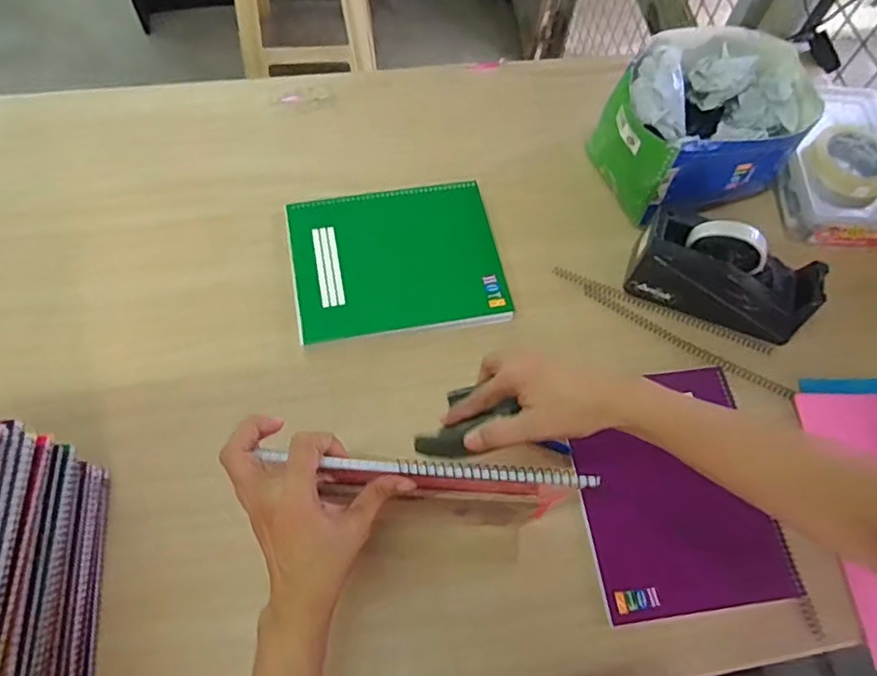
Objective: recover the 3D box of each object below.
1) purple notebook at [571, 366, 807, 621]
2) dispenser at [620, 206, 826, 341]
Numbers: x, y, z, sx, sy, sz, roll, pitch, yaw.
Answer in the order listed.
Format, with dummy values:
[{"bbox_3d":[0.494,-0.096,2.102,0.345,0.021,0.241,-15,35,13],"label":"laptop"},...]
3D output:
[{"bbox_3d":[0.244,0.154,0.620,0.194,0.012,0.241,-6,65,-7],"label":"purple notebook"},{"bbox_3d":[0.323,-0.073,0.676,0.193,0.099,0.075,17,65,4],"label":"dispenser"}]

